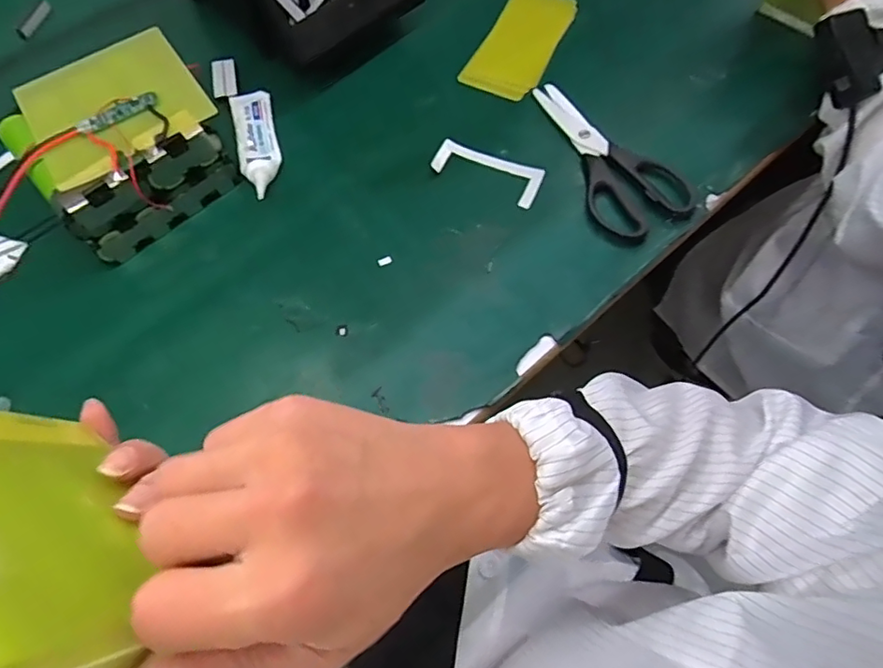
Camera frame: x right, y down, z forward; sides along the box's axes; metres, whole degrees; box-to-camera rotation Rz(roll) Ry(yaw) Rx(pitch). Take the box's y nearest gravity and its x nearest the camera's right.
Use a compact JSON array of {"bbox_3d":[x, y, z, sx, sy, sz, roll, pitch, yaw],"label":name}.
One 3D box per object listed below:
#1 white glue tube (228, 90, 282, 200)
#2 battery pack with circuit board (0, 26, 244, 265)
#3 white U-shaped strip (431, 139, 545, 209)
[{"bbox_3d":[-0.172,-0.179,0.520,0.038,0.016,0.145,-16,67,-5],"label":"white glue tube"},{"bbox_3d":[-0.278,-0.168,0.489,0.160,0.074,0.154,-36,70,-13],"label":"battery pack with circuit board"},{"bbox_3d":[0.041,-0.147,0.509,0.099,0.010,0.040,23,69,12],"label":"white U-shaped strip"}]

